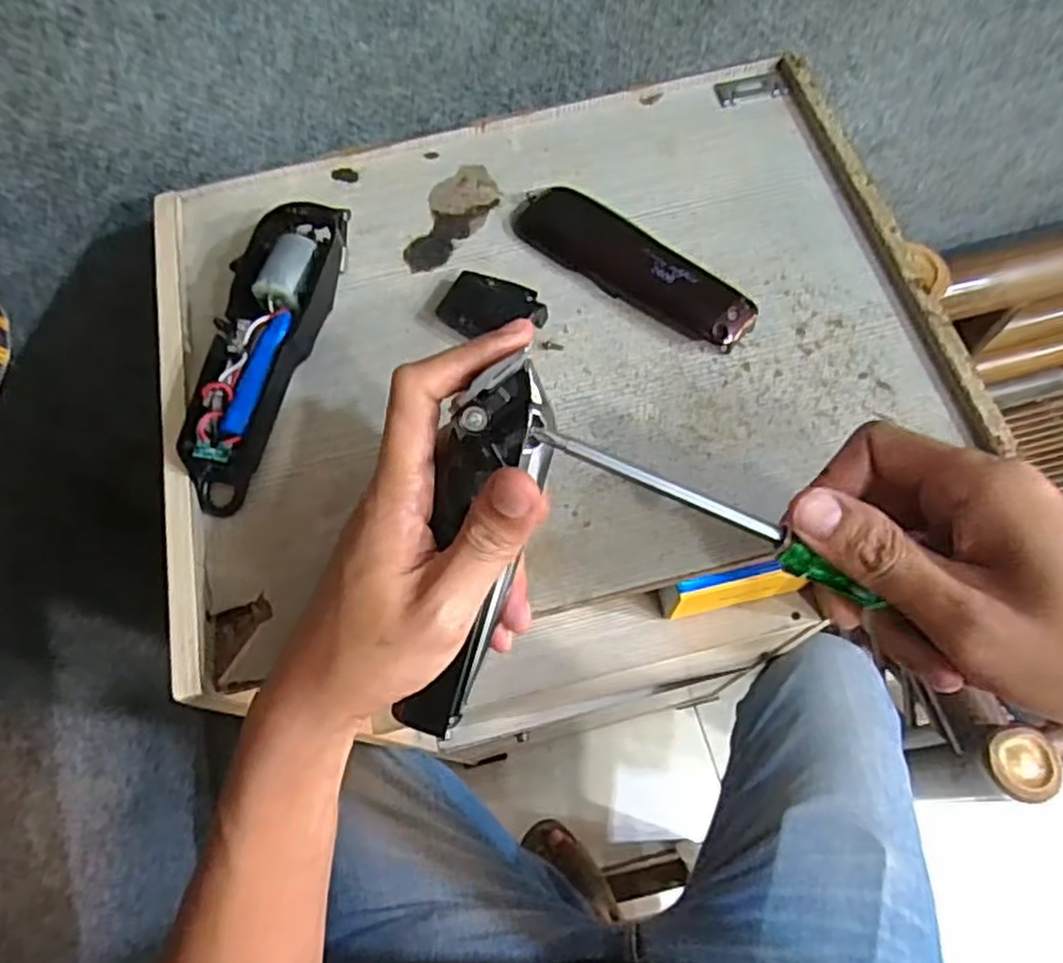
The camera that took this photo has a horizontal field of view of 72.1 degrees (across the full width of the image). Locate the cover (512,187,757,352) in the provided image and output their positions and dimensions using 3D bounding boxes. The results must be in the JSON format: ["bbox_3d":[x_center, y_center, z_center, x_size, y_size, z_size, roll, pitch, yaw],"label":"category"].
[{"bbox_3d":[0.051,-0.119,0.396,0.147,0.017,0.037,39,74,18],"label":"cover"}]

